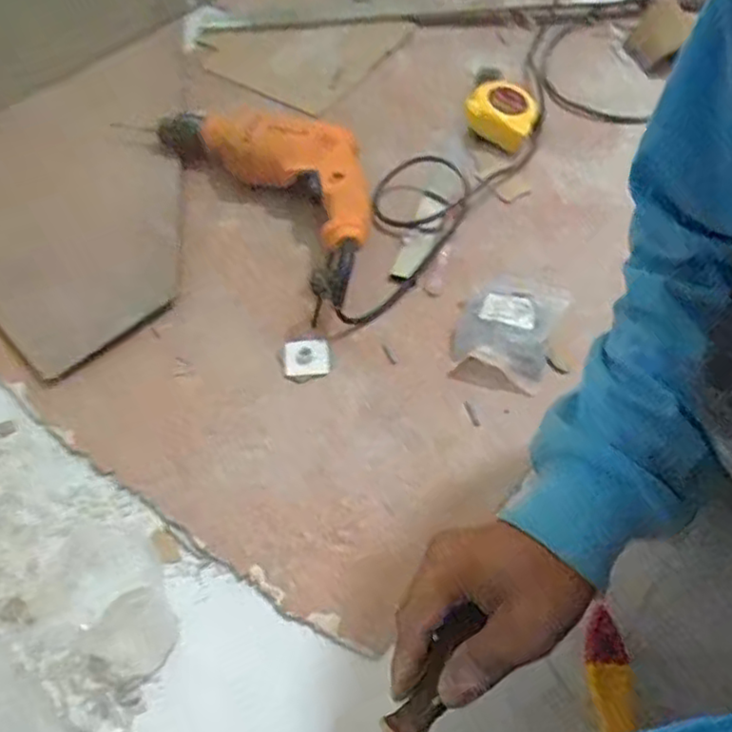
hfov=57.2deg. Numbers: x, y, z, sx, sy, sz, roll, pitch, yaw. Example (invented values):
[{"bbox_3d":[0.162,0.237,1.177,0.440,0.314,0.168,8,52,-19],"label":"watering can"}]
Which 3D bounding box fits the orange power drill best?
[{"bbox_3d":[-0.074,-0.200,0.704,0.154,0.061,0.332,-34,62,-20],"label":"orange power drill"}]

